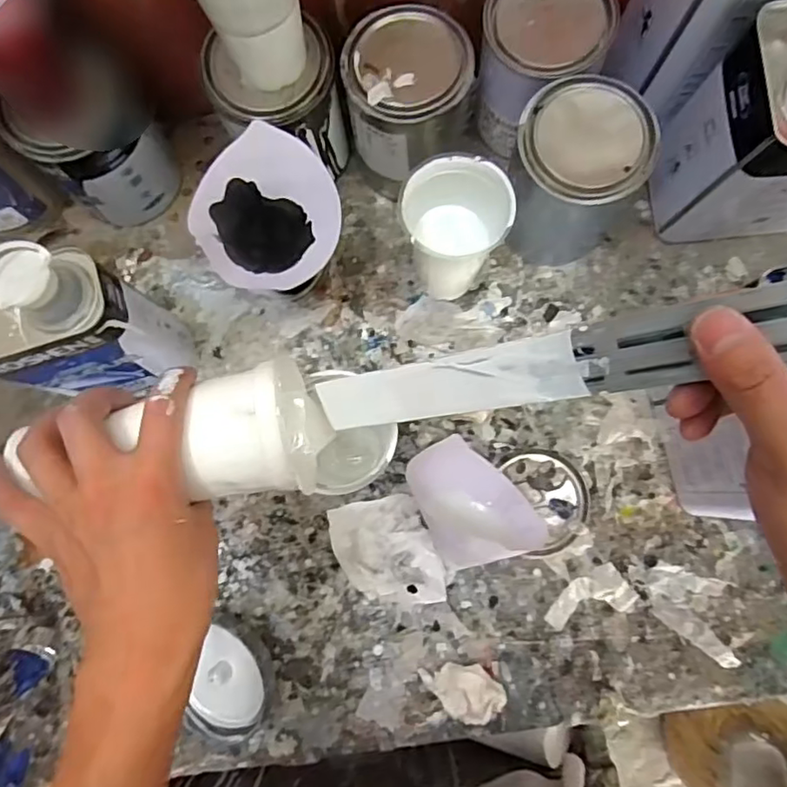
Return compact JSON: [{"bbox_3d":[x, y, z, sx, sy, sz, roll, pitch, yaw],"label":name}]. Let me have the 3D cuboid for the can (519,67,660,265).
[{"bbox_3d":[0.150,-0.186,0.513,0.101,0.139,0.099,0,82,0],"label":"can"}]

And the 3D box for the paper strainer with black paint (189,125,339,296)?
[{"bbox_3d":[-0.102,-0.141,0.497,0.113,0.084,0.111,0,82,0],"label":"paper strainer with black paint"}]

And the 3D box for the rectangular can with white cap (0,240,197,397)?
[{"bbox_3d":[-0.249,-0.044,0.459,0.120,0.210,0.070,-15,82,-2],"label":"rectangular can with white cap"}]

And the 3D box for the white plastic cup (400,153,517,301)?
[{"bbox_3d":[0.047,-0.135,0.507,0.077,0.133,0.077,-40,84,-5],"label":"white plastic cup"}]

